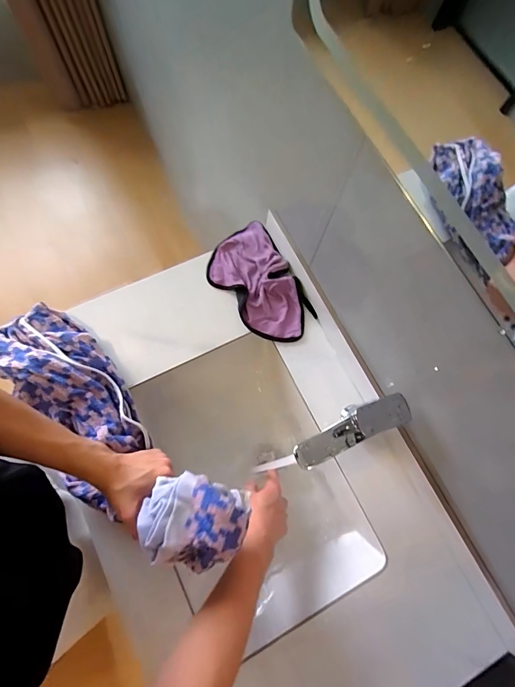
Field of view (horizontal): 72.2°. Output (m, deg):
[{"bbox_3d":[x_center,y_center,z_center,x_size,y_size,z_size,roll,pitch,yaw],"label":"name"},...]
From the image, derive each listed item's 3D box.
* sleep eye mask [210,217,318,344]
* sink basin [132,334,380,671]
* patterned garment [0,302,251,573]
[{"bbox_3d":[0.002,-0.110,0.659,0.135,0.020,0.233,-28,77,-11],"label":"sleep eye mask"},{"bbox_3d":[-0.015,0.236,0.647,0.314,0.098,0.482,-21,76,-9],"label":"sink basin"},{"bbox_3d":[-0.223,0.133,0.499,0.466,0.120,0.161,36,79,28],"label":"patterned garment"}]

